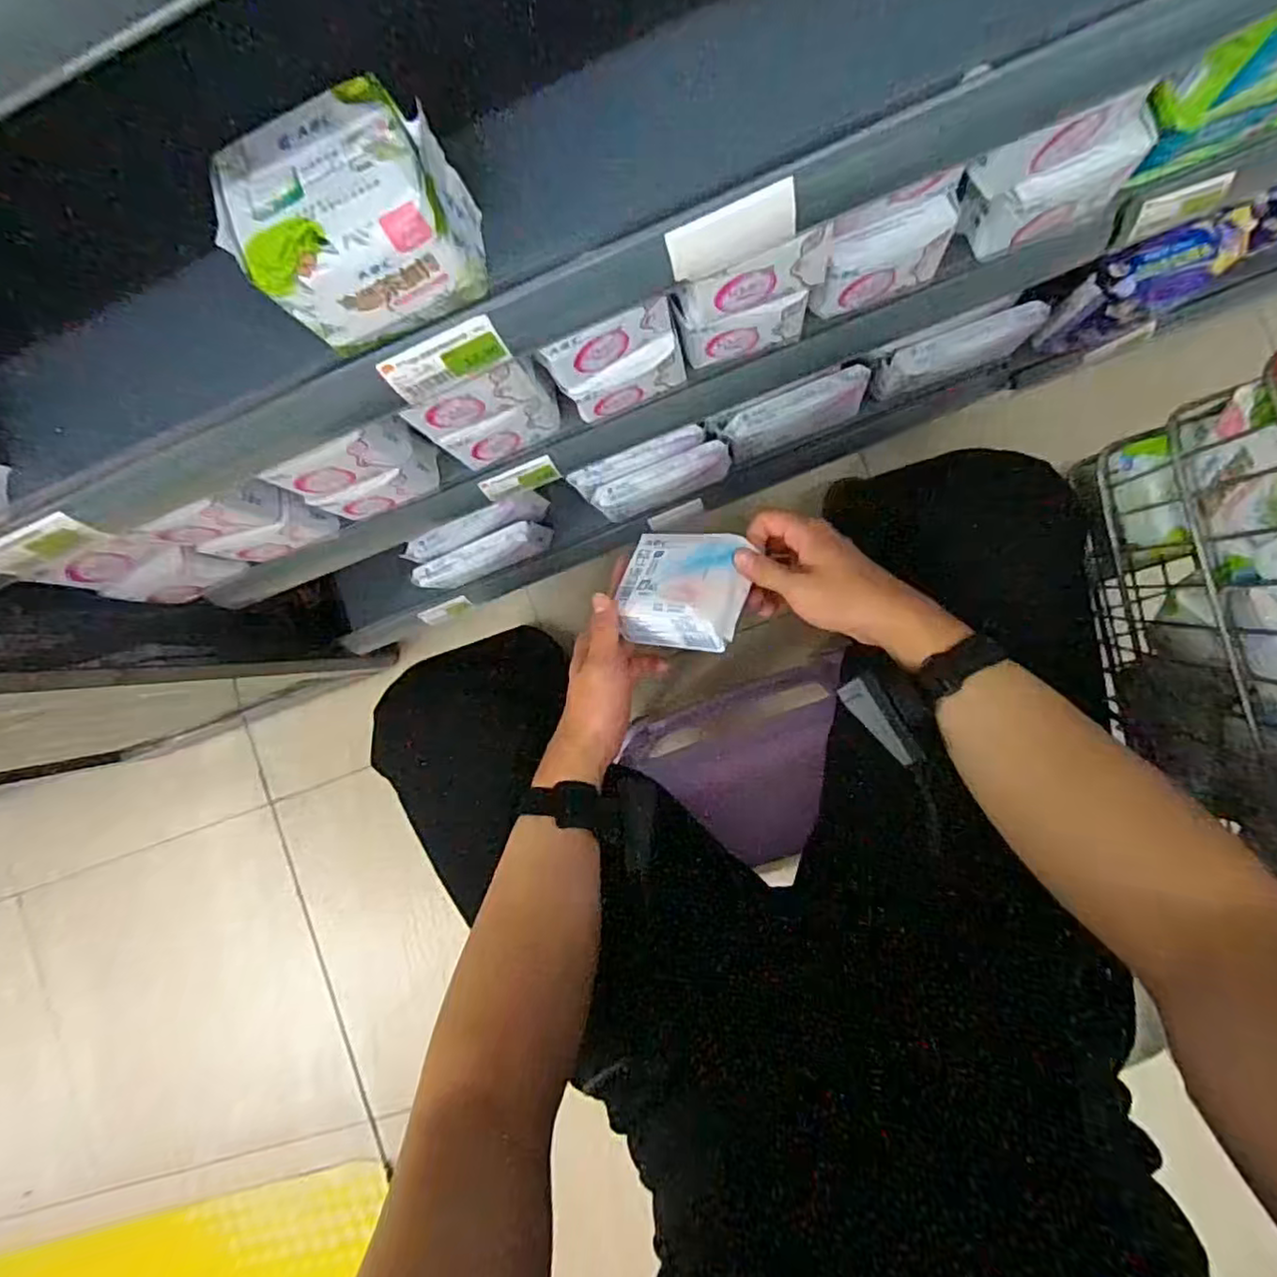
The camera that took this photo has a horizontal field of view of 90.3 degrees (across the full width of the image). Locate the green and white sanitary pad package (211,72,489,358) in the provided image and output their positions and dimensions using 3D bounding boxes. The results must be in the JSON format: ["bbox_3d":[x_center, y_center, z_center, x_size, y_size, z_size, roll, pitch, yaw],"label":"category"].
[{"bbox_3d":[-0.154,-0.229,0.352,0.114,0.082,0.077,-21,87,8],"label":"green and white sanitary pad package"}]

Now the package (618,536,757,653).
[{"bbox_3d":[0.035,-0.041,0.510,0.098,0.042,0.099,-4,59,25],"label":"package"}]

